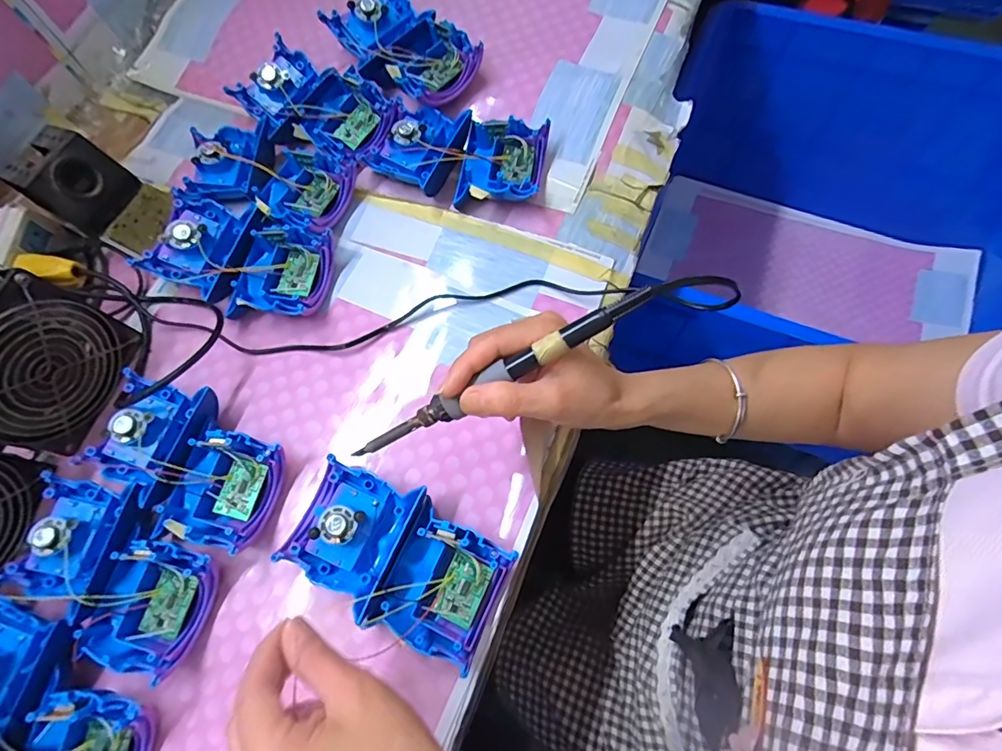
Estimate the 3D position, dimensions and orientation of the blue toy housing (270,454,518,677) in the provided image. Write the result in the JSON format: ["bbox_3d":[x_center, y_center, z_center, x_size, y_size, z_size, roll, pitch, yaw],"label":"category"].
[{"bbox_3d":[-0.075,0.128,0.353,0.151,0.037,0.084,23,73,13],"label":"blue toy housing"}]

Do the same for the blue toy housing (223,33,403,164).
[{"bbox_3d":[-0.186,-0.275,0.499,0.173,0.035,0.093,22,72,12],"label":"blue toy housing"}]

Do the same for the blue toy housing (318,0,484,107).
[{"bbox_3d":[-0.098,-0.327,0.498,0.159,0.057,0.085,37,76,16],"label":"blue toy housing"}]

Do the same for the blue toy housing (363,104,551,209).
[{"bbox_3d":[-0.040,-0.209,0.472,0.157,0.034,0.087,14,71,10],"label":"blue toy housing"}]

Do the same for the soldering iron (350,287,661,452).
[{"bbox_3d":[-0.004,0.004,0.300,0.206,0.017,0.016,-29,71,14],"label":"soldering iron"}]

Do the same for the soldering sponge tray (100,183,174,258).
[{"bbox_3d":[-0.346,-0.153,0.481,0.045,0.012,0.076,27,74,14],"label":"soldering sponge tray"}]

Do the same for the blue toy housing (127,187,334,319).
[{"bbox_3d":[-0.234,-0.106,0.443,0.166,0.035,0.097,15,71,10],"label":"blue toy housing"}]

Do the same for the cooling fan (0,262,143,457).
[{"bbox_3d":[-0.369,-0.009,0.385,0.051,0.112,0.121,17,72,11],"label":"cooling fan"}]

